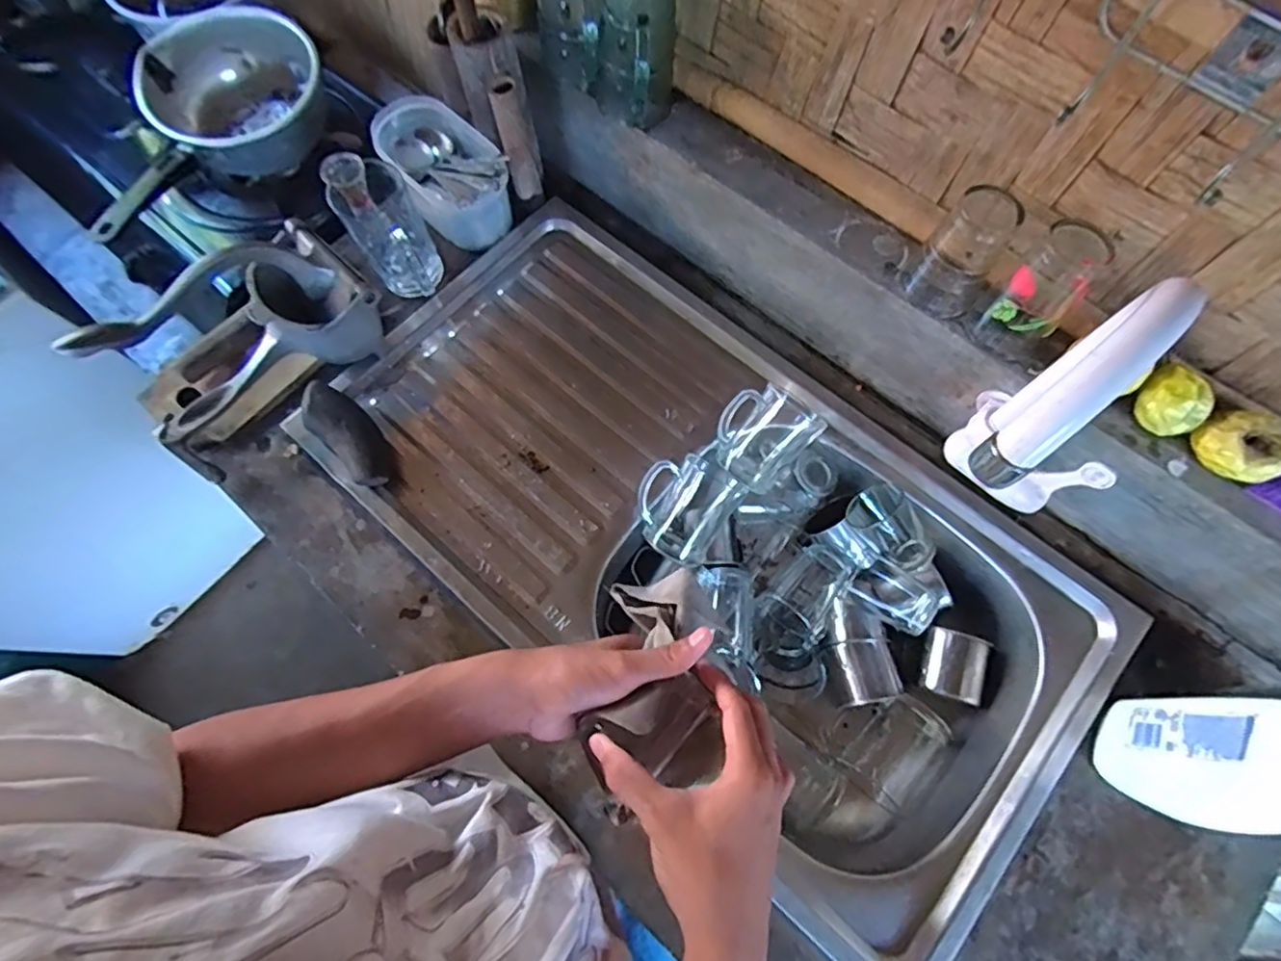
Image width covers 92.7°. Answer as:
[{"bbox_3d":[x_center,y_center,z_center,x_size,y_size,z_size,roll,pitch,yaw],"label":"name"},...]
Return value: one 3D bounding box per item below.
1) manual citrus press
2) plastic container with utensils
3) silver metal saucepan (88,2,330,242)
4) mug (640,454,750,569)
[{"bbox_3d":[-0.362,-0.124,0.566,0.229,0.174,0.088,-40,76,-12],"label":"manual citrus press"},{"bbox_3d":[-0.218,-0.349,0.686,0.115,0.075,0.178,-35,74,-13],"label":"plastic container with utensils"},{"bbox_3d":[-0.509,-0.403,0.709,0.195,0.085,0.328,32,72,11],"label":"silver metal saucepan"},{"bbox_3d":[0.043,0.023,0.631,0.106,0.069,0.102,22,101,-14],"label":"mug"}]

